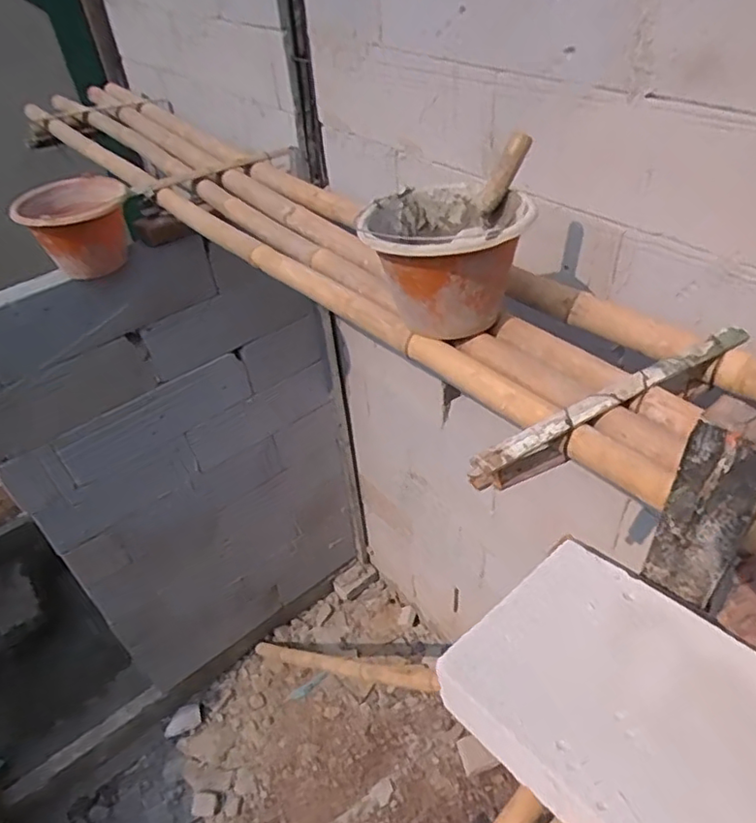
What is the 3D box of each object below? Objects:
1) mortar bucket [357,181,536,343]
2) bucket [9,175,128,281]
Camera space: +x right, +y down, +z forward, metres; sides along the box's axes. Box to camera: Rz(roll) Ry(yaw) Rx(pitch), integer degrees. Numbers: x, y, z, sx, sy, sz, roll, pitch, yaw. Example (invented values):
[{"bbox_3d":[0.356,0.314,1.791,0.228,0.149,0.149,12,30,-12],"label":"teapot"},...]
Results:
[{"bbox_3d":[0.102,-0.238,0.943,0.234,0.173,0.243,-3,43,3],"label":"mortar bucket"},{"bbox_3d":[-0.817,-0.512,1.667,0.272,0.174,0.249,-3,43,3],"label":"bucket"}]

